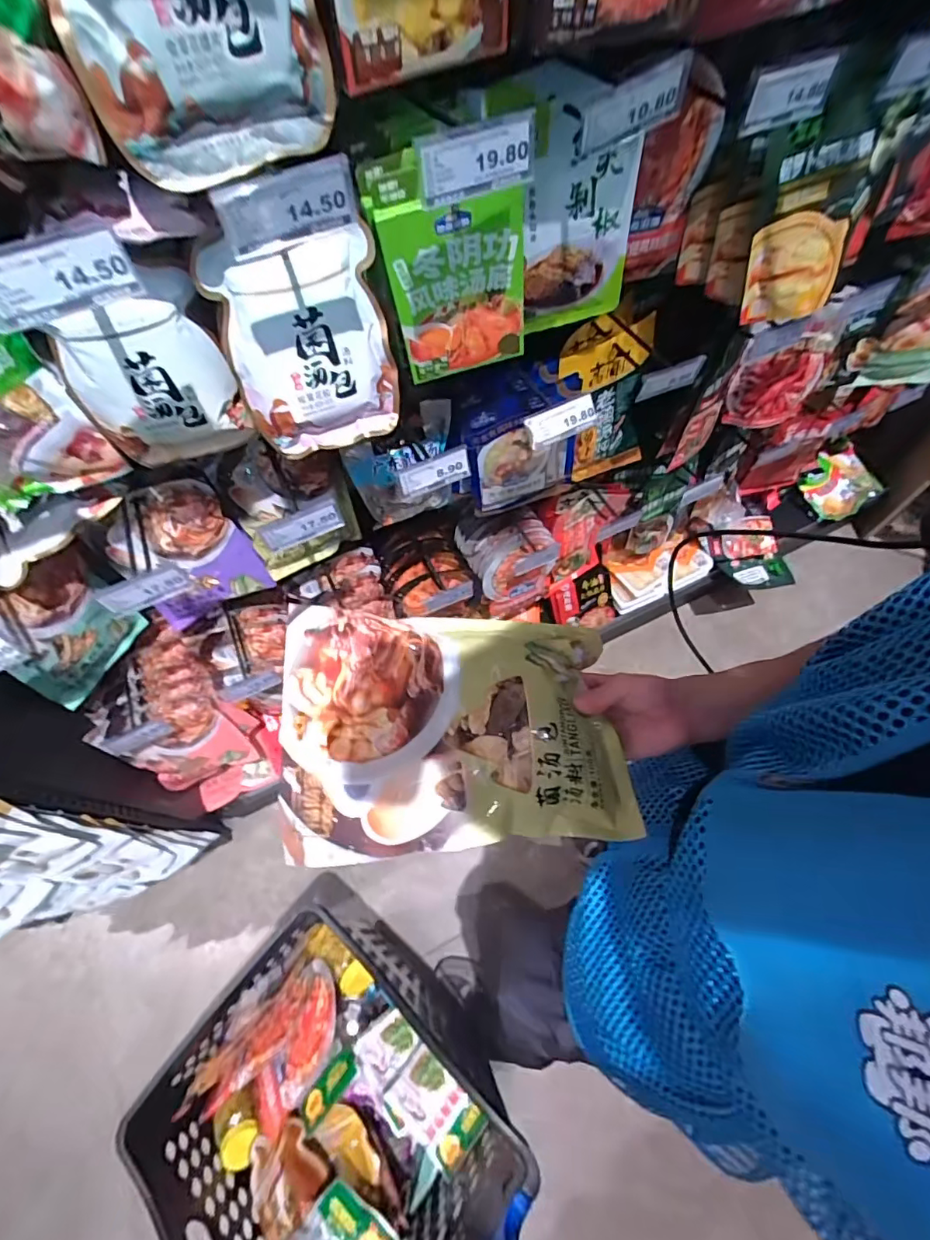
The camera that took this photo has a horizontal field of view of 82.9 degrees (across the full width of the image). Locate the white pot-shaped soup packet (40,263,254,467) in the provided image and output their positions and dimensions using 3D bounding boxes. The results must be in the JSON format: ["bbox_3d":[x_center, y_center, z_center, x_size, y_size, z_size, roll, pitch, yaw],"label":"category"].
[{"bbox_3d":[-0.331,-0.247,0.553,0.157,0.193,0.031,-15,64,-6],"label":"white pot-shaped soup packet"}]

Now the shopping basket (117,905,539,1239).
[{"bbox_3d":[-0.193,0.674,0.639,0.482,0.507,0.383,36,69,17],"label":"shopping basket"}]

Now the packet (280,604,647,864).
[{"bbox_3d":[-0.008,0.080,0.426,0.268,0.048,0.189,-5,63,-1],"label":"packet"}]

